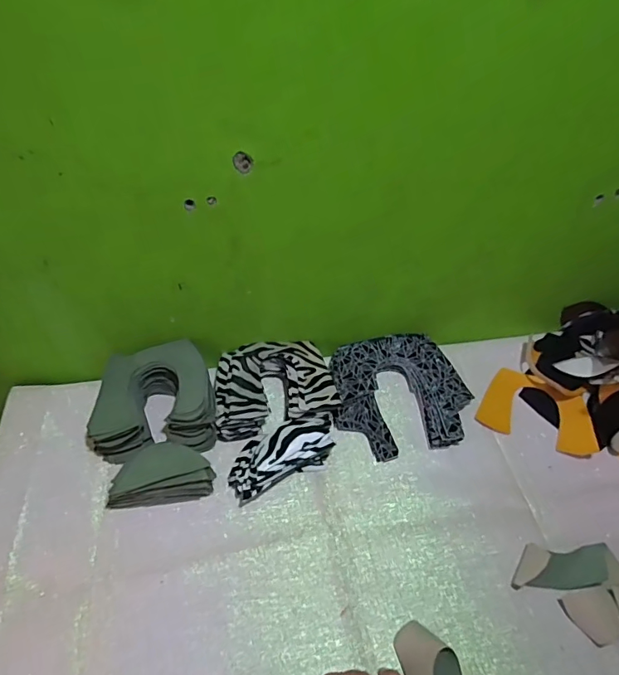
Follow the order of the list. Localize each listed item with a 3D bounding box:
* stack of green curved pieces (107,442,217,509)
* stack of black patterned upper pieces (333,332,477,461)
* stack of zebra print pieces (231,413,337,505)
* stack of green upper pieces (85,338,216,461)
[{"bbox_3d":[-0.182,0.171,0.590,0.120,0.040,0.062,-4,50,-7],"label":"stack of green curved pieces"},{"bbox_3d":[0.132,0.080,0.694,0.194,0.031,0.186,-11,51,-13],"label":"stack of black patterned upper pieces"},{"bbox_3d":[-0.029,0.146,0.617,0.160,0.051,0.071,-21,54,-20],"label":"stack of zebra print pieces"},{"bbox_3d":[-0.208,0.082,0.649,0.161,0.055,0.143,-2,50,-5],"label":"stack of green upper pieces"}]

